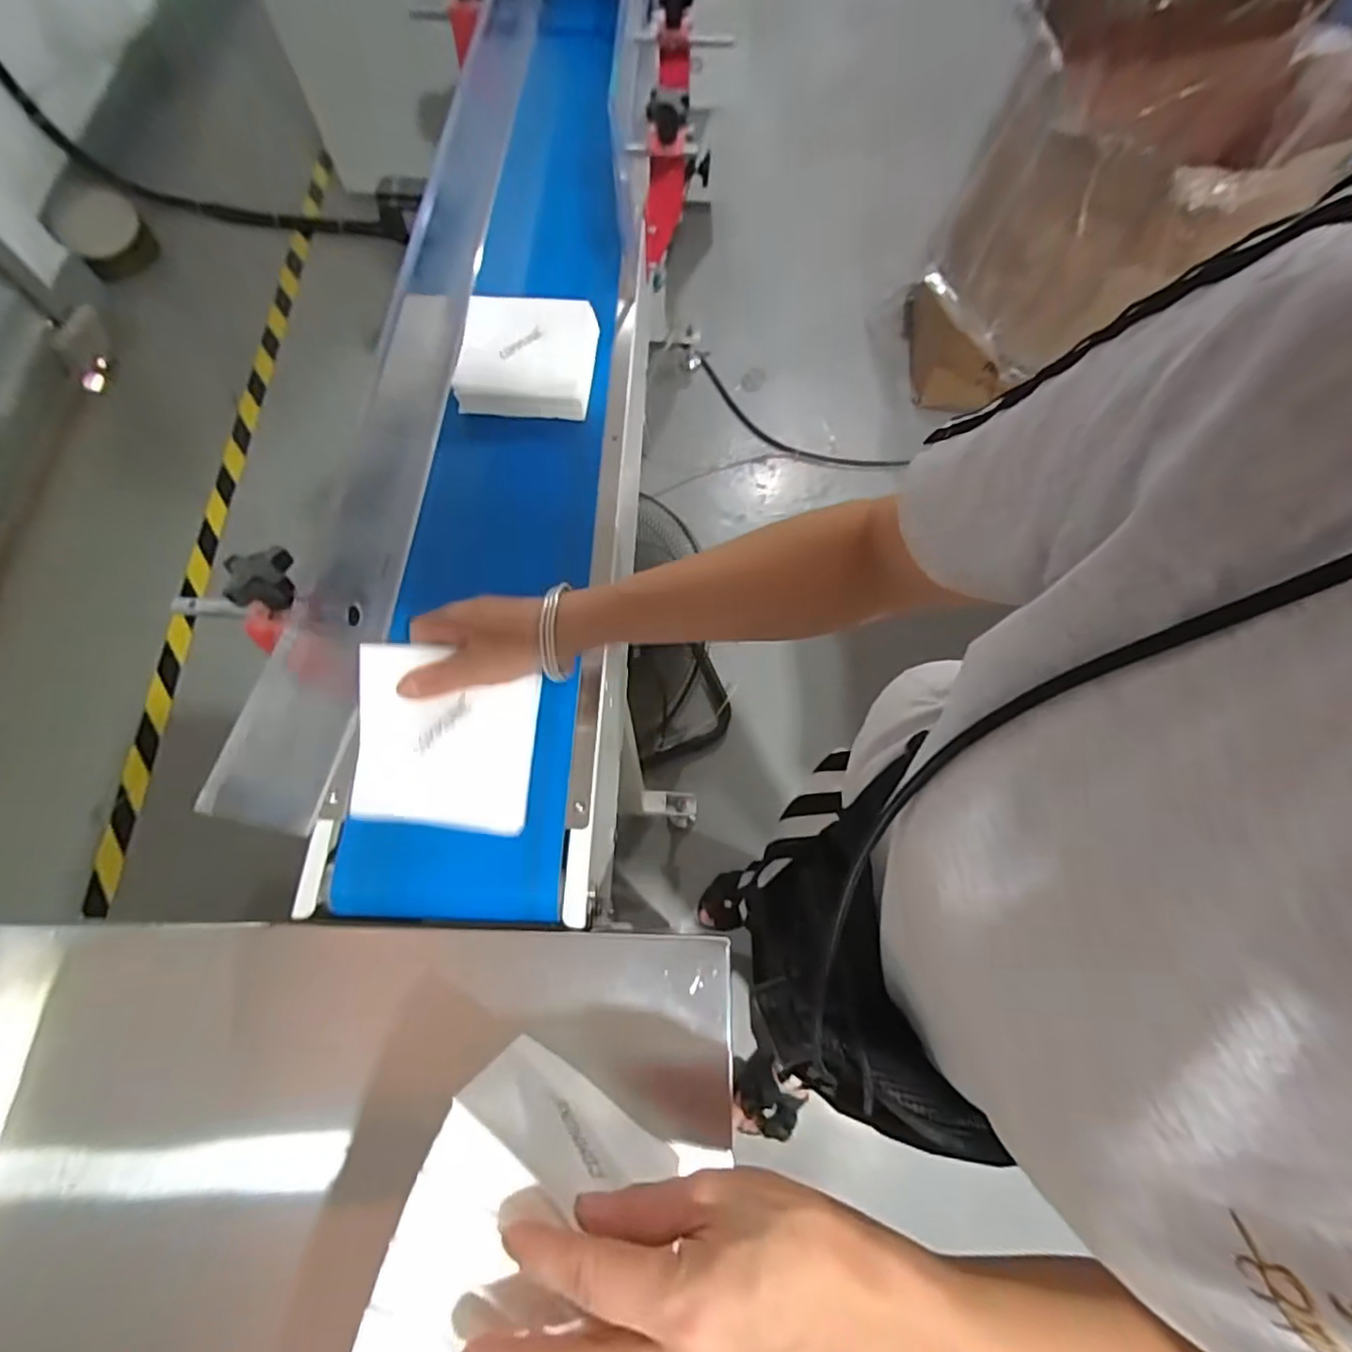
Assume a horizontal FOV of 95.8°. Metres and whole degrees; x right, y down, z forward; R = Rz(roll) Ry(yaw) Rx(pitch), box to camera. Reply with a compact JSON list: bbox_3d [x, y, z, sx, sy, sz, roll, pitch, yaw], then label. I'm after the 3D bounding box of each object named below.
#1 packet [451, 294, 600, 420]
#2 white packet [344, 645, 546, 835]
[{"bbox_3d":[-0.138,-0.304,0.576,0.119,0.031,0.120,0,69,-1],"label":"packet"},{"bbox_3d":[-0.160,0.044,0.422,0.119,0.006,0.118,7,90,-2],"label":"white packet"}]

